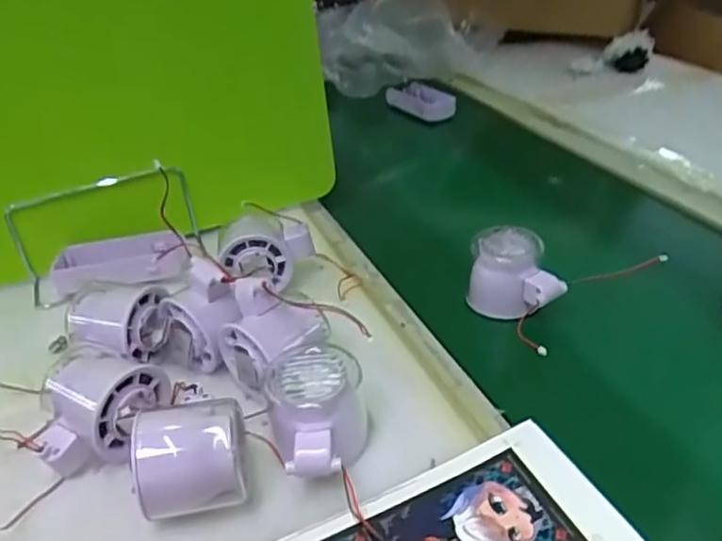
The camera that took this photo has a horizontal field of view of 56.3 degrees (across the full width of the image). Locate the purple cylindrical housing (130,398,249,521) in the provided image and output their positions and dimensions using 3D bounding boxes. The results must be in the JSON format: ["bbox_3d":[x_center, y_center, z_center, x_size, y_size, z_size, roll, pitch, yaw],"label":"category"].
[{"bbox_3d":[-0.092,0.104,0.372,0.061,0.049,0.051,-14,33,-15],"label":"purple cylindrical housing"}]

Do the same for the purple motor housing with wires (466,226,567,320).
[{"bbox_3d":[0.121,0.001,0.538,0.068,0.052,0.059,0,32,7],"label":"purple motor housing with wires"}]

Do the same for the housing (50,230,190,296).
[{"bbox_3d":[-0.205,-0.008,0.577,0.115,0.034,0.038,-5,32,-1],"label":"housing"}]

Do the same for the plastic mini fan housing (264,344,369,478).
[{"bbox_3d":[-0.024,0.084,0.389,0.056,0.053,0.072,-8,32,-5],"label":"plastic mini fan housing"}]

